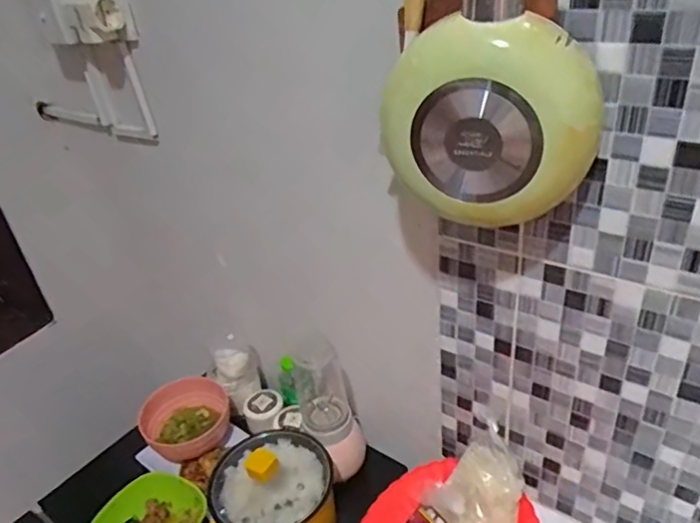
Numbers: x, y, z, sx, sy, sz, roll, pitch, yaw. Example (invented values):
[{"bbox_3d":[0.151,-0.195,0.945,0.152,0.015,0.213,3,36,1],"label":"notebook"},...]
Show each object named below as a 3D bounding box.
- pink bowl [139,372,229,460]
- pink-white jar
[{"bbox_3d":[-0.280,0.267,0.967,0.140,0.070,0.149,-6,33,4],"label":"pink bowl"},{"bbox_3d":[-0.028,0.274,0.886,0.083,0.108,0.084,-6,33,4],"label":"pink-white jar"}]

